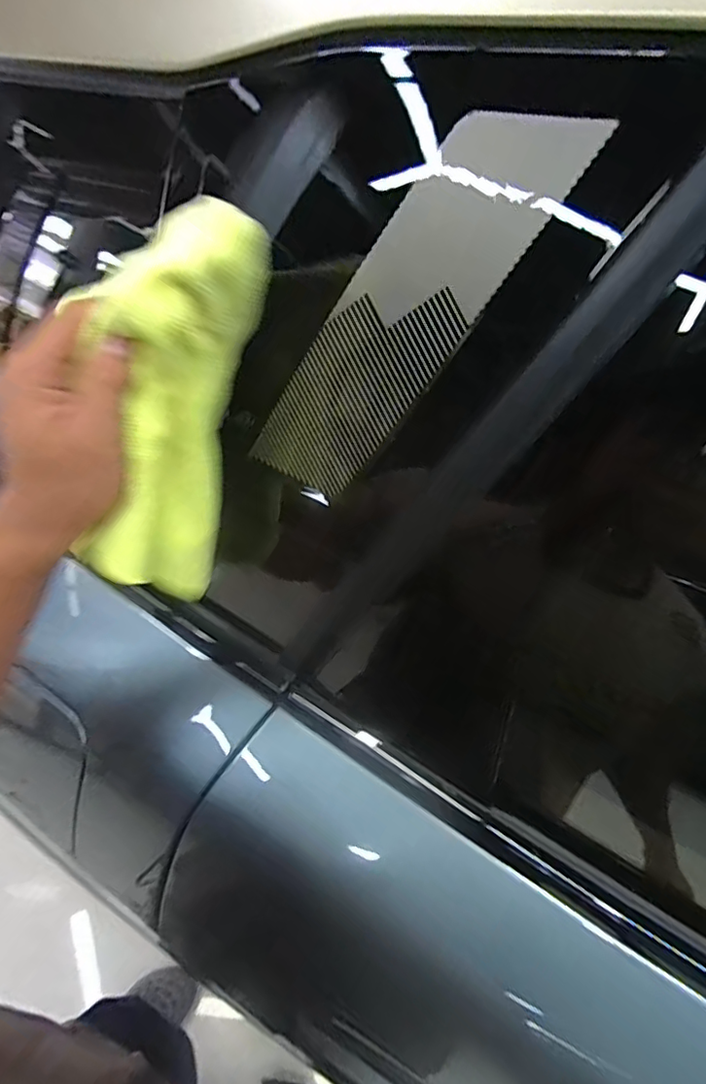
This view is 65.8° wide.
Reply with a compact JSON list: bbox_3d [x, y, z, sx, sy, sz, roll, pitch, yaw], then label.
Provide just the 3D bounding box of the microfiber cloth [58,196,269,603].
[{"bbox_3d":[-0.096,-0.055,0.283,0.074,0.215,0.039,-12,45,-39],"label":"microfiber cloth"}]

